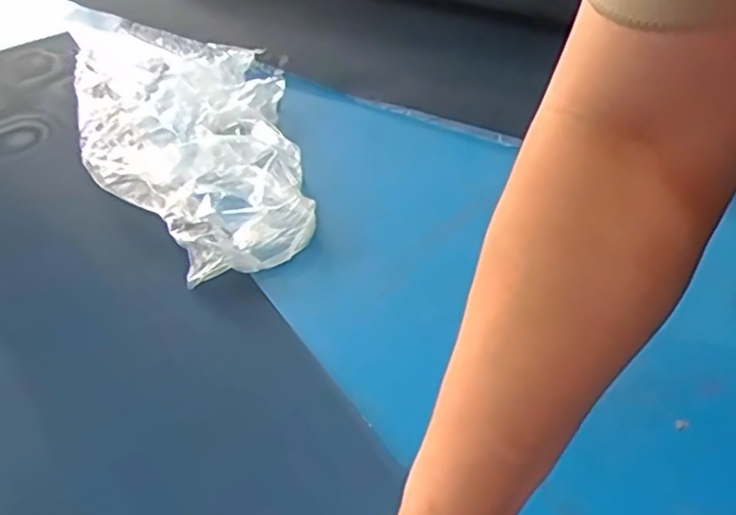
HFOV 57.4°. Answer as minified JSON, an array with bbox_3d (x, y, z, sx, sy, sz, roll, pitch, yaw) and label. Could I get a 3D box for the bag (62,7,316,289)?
[{"bbox_3d":[-0.283,-0.245,1.018,0.295,0.052,0.821,-19,43,-12],"label":"bag"}]

